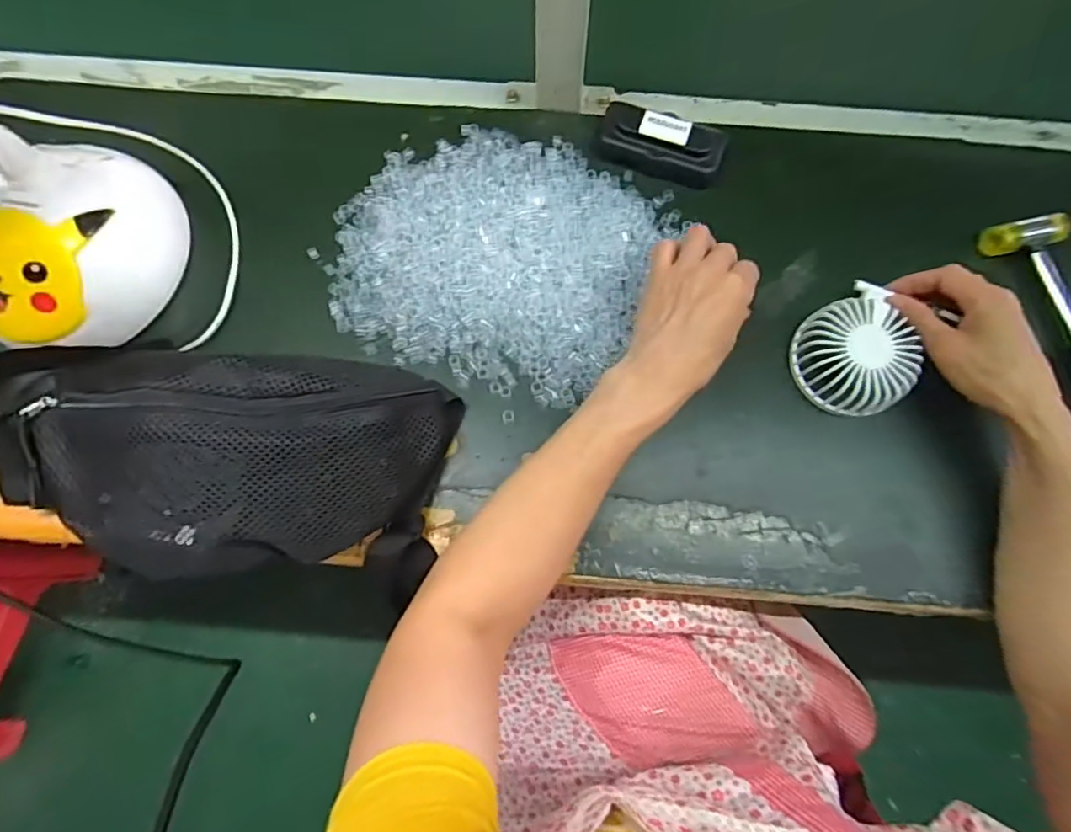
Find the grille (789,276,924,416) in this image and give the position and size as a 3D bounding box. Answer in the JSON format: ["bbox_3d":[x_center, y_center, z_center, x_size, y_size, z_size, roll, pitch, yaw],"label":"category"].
[{"bbox_3d":[0.242,-0.049,0.442,0.077,0.036,0.092,-17,72,-7],"label":"grille"}]

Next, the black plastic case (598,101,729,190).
[{"bbox_3d":[0.109,-0.236,0.501,0.105,0.027,0.059,13,73,4],"label":"black plastic case"}]

